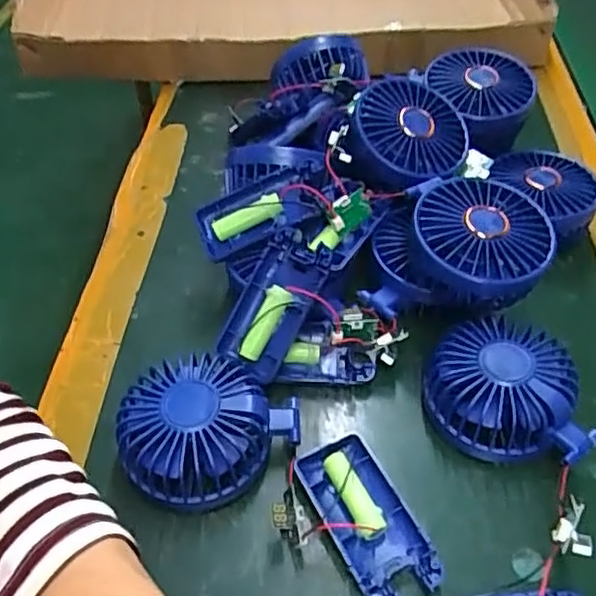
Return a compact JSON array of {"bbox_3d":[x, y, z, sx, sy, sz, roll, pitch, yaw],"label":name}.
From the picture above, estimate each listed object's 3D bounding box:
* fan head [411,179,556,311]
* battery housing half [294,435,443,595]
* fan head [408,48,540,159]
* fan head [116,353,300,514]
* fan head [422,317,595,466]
[{"bbox_3d":[0.113,-0.032,0.385,0.078,0.044,0.080,1,49,-2],"label":"fan head"},{"bbox_3d":[0.037,0.120,0.336,0.042,0.022,0.091,-22,52,-18],"label":"battery housing half"},{"bbox_3d":[0.144,-0.157,0.494,0.080,0.050,0.083,-15,51,-16],"label":"fan head"},{"bbox_3d":[-0.053,0.079,0.351,0.089,0.049,0.082,22,52,19],"label":"fan head"},{"bbox_3d":[0.127,0.058,0.368,0.094,0.050,0.079,28,54,23],"label":"fan head"}]

